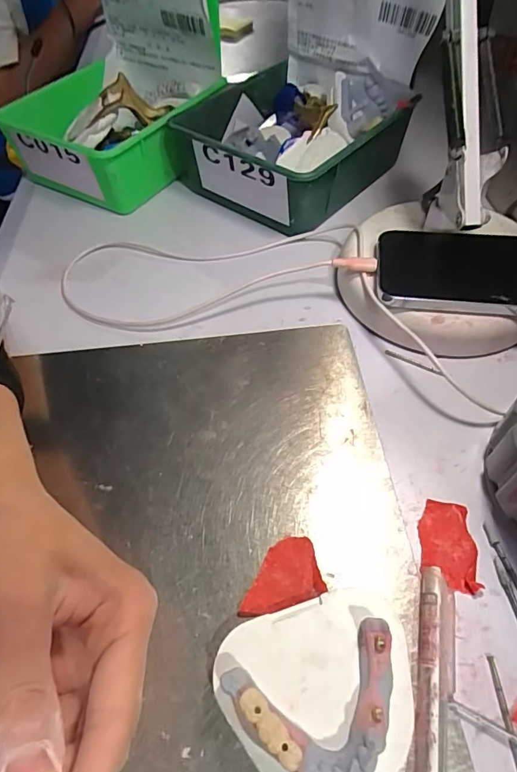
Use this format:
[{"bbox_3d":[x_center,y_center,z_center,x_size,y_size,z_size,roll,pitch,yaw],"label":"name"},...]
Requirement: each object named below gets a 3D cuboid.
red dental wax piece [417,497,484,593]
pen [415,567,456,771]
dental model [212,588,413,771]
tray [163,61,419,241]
[{"bbox_3d":[0.095,0.078,0.228,0.026,0.005,0.044,3,54,6],"label":"red dental wax piece"},{"bbox_3d":[0.069,0.140,0.179,0.016,0.012,0.130,9,55,11],"label":"pen"},{"bbox_3d":[0.026,0.122,0.181,0.077,0.030,0.066,-17,54,-8],"label":"dental model"},{"bbox_3d":[0.023,-0.223,0.420,0.171,0.070,0.172,31,61,24],"label":"tray"}]

